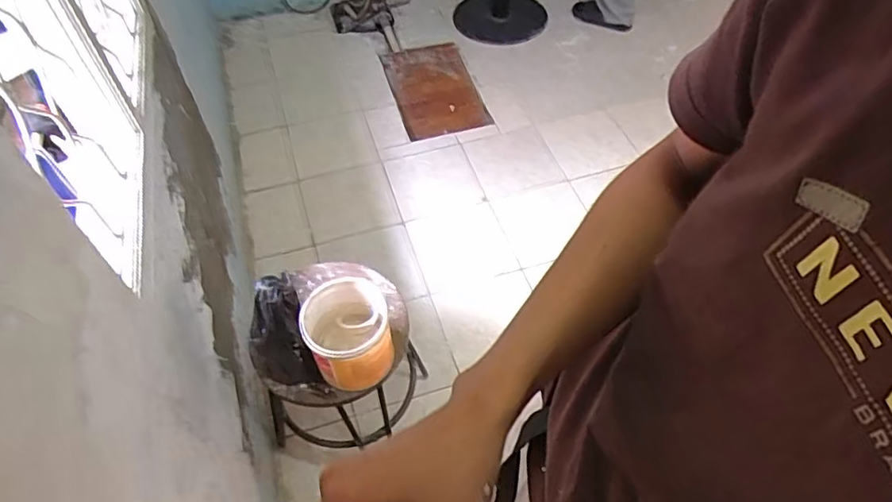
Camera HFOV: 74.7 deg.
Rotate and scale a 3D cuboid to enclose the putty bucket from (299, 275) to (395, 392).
[{"bbox_3d":[-0.182,0.159,1.098,0.149,0.164,0.146,0,52,0],"label":"putty bucket"}]

